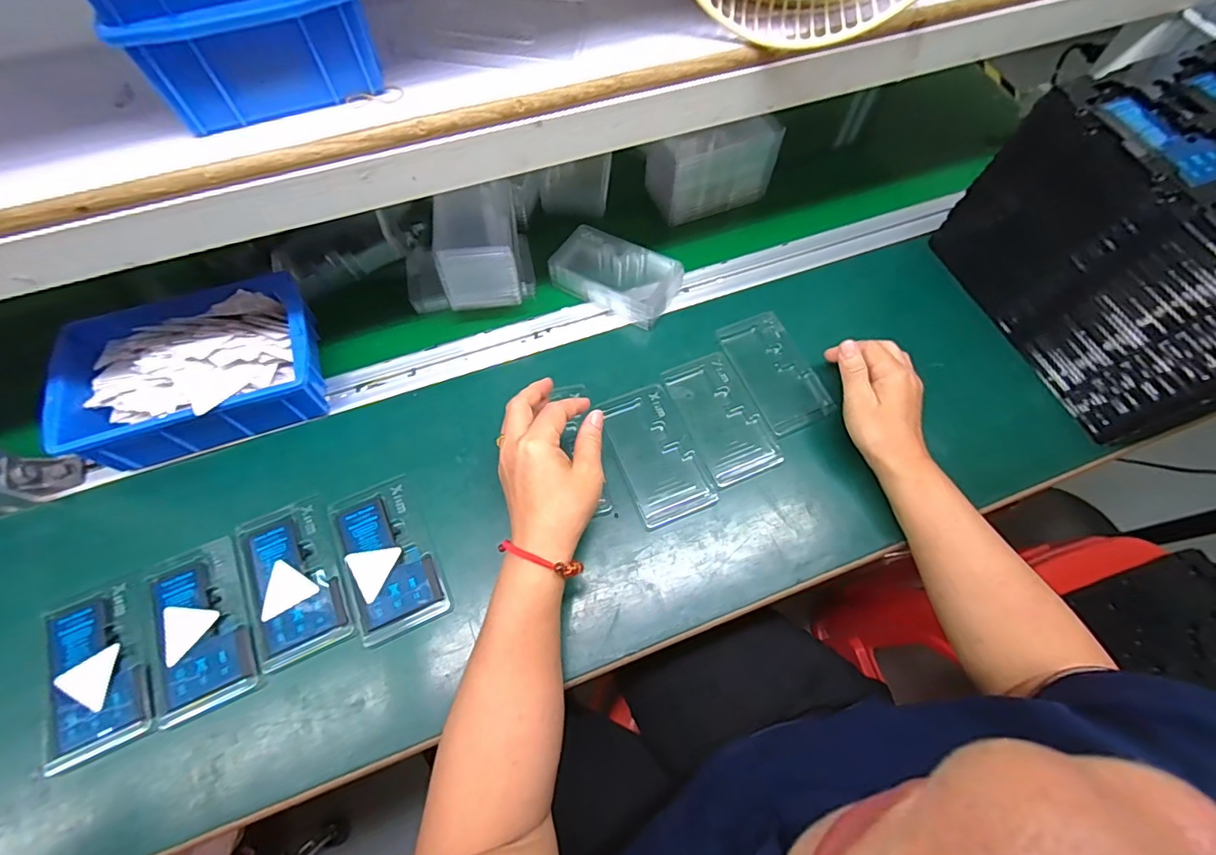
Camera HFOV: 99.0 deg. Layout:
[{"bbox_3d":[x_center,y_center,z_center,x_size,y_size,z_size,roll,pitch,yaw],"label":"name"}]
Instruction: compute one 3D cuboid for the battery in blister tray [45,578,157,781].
[{"bbox_3d":[-0.392,0.187,0.401,0.069,0.019,0.119,-25,69,-13],"label":"battery in blister tray"}]

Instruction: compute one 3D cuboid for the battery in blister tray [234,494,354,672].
[{"bbox_3d":[-0.260,0.124,0.428,0.071,0.004,0.126,-22,69,-12],"label":"battery in blister tray"}]

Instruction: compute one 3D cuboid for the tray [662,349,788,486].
[{"bbox_3d":[0.109,-0.011,0.501,0.071,0.008,0.127,-20,68,-11],"label":"tray"}]

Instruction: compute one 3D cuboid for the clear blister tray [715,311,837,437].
[{"bbox_3d":[0.169,-0.058,0.524,0.072,0.009,0.128,-21,68,-11],"label":"clear blister tray"}]

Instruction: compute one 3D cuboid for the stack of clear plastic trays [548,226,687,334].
[{"bbox_3d":[0.005,-0.163,0.554,0.129,0.036,0.076,29,68,10],"label":"stack of clear plastic trays"}]

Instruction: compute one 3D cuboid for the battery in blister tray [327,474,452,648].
[{"bbox_3d":[-0.185,0.107,0.437,0.071,0.006,0.126,-23,69,-12],"label":"battery in blister tray"}]

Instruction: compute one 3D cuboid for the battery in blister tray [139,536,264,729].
[{"bbox_3d":[-0.323,0.156,0.412,0.071,0.004,0.127,-23,69,-12],"label":"battery in blister tray"}]

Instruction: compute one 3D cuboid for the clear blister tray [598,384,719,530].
[{"bbox_3d":[0.044,0.024,0.483,0.070,0.009,0.127,-20,68,-11],"label":"clear blister tray"}]

